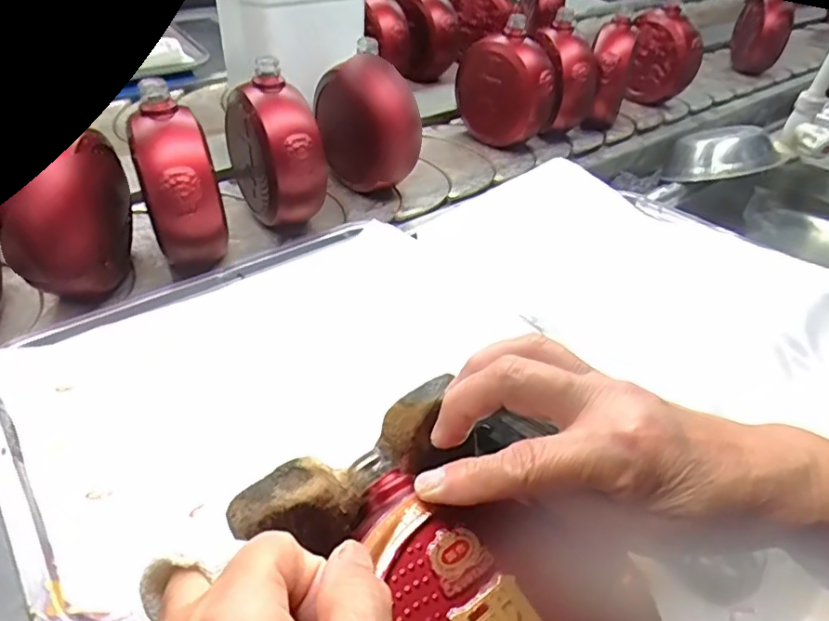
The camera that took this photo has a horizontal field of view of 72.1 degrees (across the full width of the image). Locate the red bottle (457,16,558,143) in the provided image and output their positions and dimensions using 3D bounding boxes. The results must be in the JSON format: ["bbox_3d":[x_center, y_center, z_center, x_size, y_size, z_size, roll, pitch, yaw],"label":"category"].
[{"bbox_3d":[0.123,-0.307,0.771,0.062,0.140,0.146,-27,50,-32],"label":"red bottle"}]

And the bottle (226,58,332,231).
[{"bbox_3d":[-0.139,-0.160,0.572,0.068,0.152,0.106,-17,45,-24],"label":"bottle"}]

